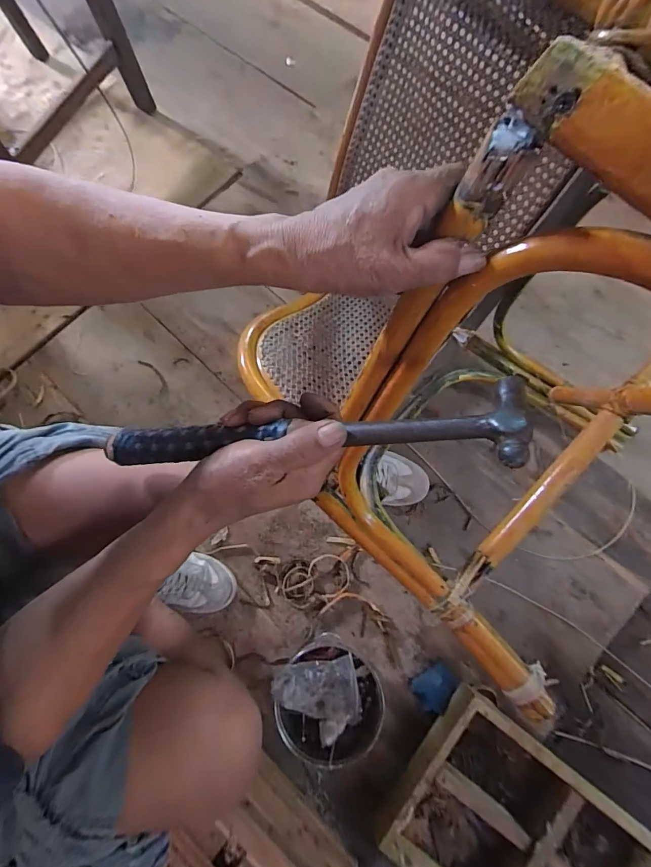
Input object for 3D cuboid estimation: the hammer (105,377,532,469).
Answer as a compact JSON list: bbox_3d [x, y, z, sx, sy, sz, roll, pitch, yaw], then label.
[{"bbox_3d":[-0.029,0.001,0.271,0.295,0.019,0.048,-3,76,21],"label":"hammer"}]

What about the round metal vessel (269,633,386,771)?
[{"bbox_3d":[0.002,0.432,0.658,0.167,0.092,0.160,0,74,1],"label":"round metal vessel"}]

